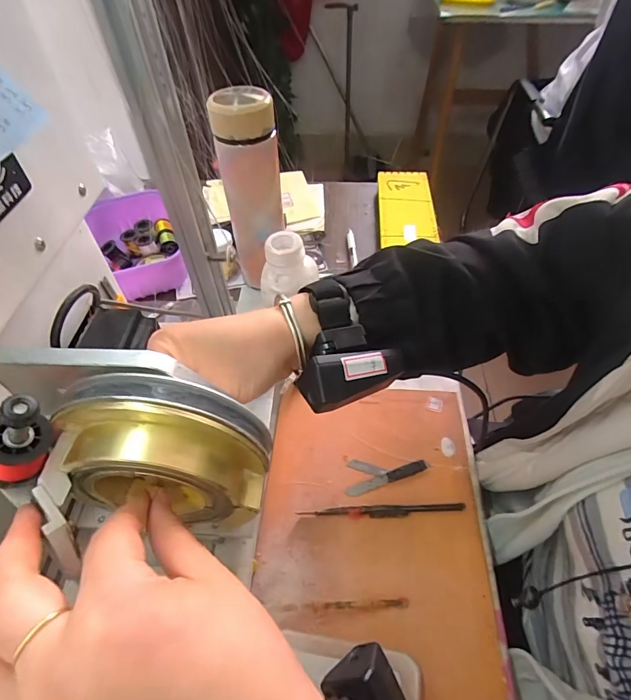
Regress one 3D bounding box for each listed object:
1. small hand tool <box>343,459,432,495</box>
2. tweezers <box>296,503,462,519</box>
[{"bbox_3d":[0.067,0.118,0.375,0.074,0.009,0.033,1,50,2],"label":"small hand tool"},{"bbox_3d":[0.057,0.139,0.351,0.140,0.014,0.010,0,50,1],"label":"tweezers"}]

